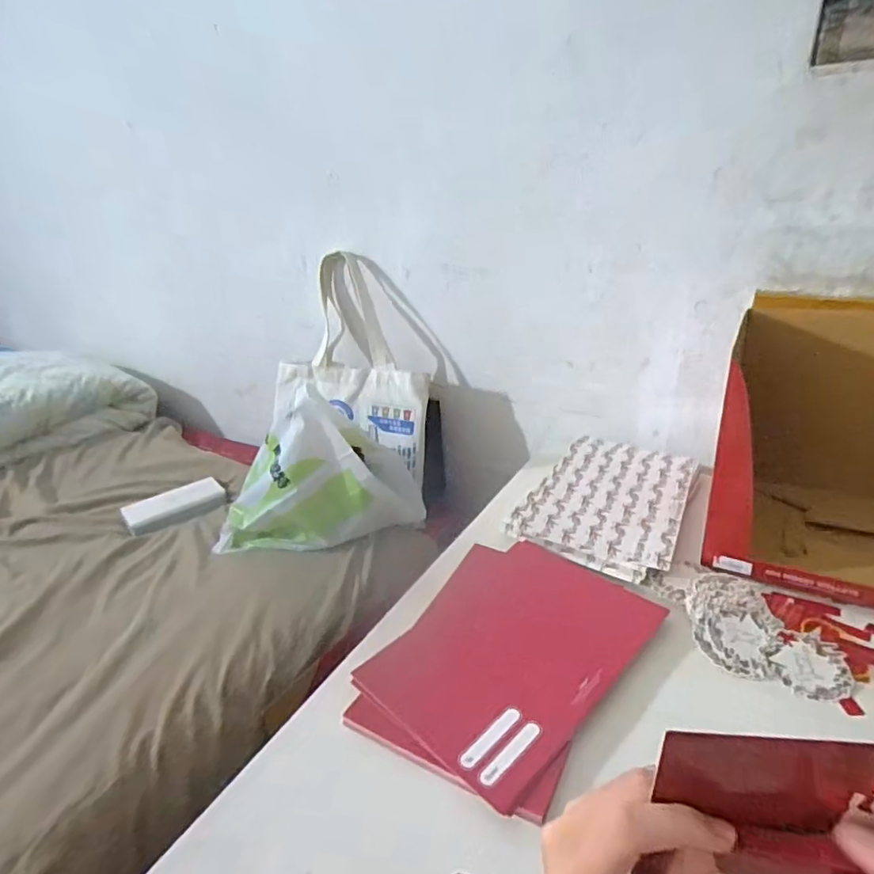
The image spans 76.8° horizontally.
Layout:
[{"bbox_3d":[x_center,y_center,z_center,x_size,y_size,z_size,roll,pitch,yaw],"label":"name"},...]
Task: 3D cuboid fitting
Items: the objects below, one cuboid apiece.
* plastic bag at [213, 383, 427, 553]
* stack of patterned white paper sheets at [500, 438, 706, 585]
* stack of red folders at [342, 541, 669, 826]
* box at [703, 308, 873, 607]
[{"bbox_3d":[-0.190,0.056,0.873,0.330,0.240,0.122,-5,25,-7],"label":"plastic bag"},{"bbox_3d":[0.233,0.081,0.730,0.185,0.027,0.275,14,29,31],"label":"stack of patterned white paper sheets"},{"bbox_3d":[0.070,0.197,0.516,0.206,0.016,0.276,14,29,31],"label":"stack of red folders"},{"bbox_3d":[0.431,0.007,0.601,0.209,0.243,0.241,15,29,32],"label":"box"}]

